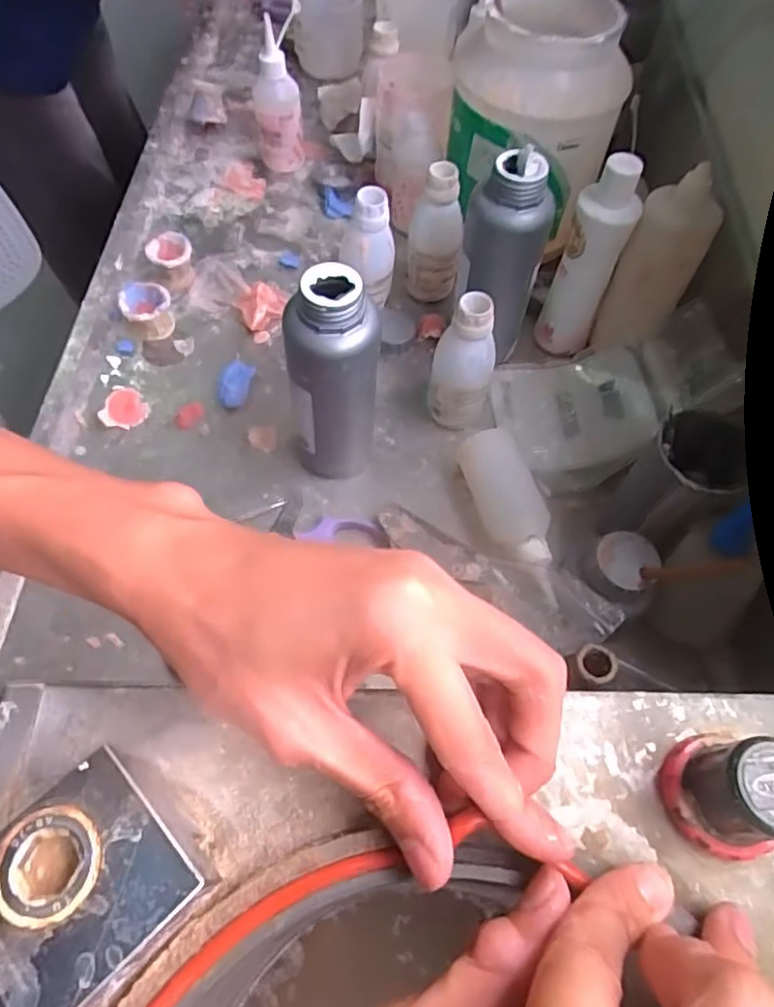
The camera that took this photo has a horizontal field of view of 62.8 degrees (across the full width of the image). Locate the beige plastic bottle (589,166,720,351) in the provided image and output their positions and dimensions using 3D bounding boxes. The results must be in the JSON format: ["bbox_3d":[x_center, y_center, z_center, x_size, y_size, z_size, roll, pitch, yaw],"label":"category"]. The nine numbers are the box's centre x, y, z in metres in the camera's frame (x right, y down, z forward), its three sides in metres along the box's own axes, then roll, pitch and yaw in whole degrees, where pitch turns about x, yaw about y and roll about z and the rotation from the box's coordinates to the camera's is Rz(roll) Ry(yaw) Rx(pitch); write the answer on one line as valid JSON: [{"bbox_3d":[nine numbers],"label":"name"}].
[{"bbox_3d":[0.229,-0.198,0.543,0.062,0.141,0.050,22,62,9],"label":"beige plastic bottle"}]

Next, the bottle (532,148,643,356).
[{"bbox_3d":[0.176,-0.207,0.556,0.049,0.175,0.042,29,63,12],"label":"bottle"}]

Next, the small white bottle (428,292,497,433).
[{"bbox_3d":[0.064,-0.114,0.532,0.048,0.123,0.040,17,62,7],"label":"small white bottle"}]

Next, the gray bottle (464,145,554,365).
[{"bbox_3d":[0.093,-0.194,0.535,0.053,0.179,0.056,1,61,-2],"label":"gray bottle"}]

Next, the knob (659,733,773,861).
[{"bbox_3d":[0.108,0.088,0.196,0.030,0.034,0.035,6,61,0],"label":"knob"}]

